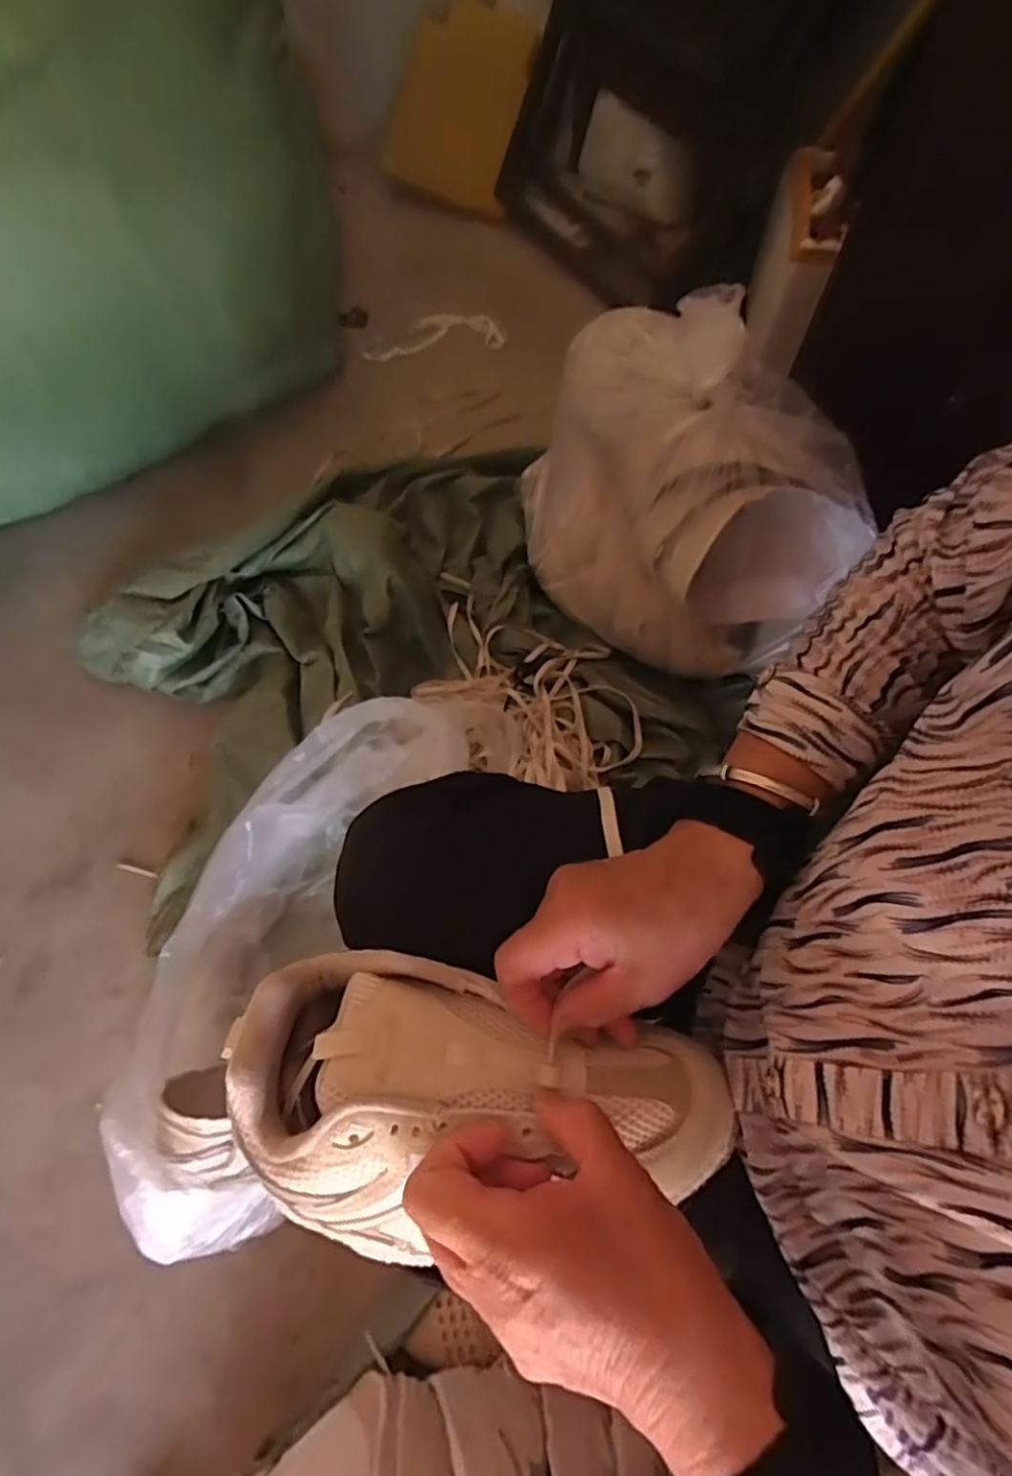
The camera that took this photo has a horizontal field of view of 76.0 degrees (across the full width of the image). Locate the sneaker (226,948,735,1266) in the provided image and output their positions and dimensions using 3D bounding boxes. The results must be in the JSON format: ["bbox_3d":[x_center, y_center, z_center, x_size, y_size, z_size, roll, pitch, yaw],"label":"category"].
[{"bbox_3d":[-0.009,0.170,0.304,0.228,0.075,0.115,8,60,-2],"label":"sneaker"}]

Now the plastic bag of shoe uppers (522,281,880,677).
[{"bbox_3d":[0.229,-0.303,0.791,0.411,0.298,0.283,32,67,16],"label":"plastic bag of shoe uppers"}]

